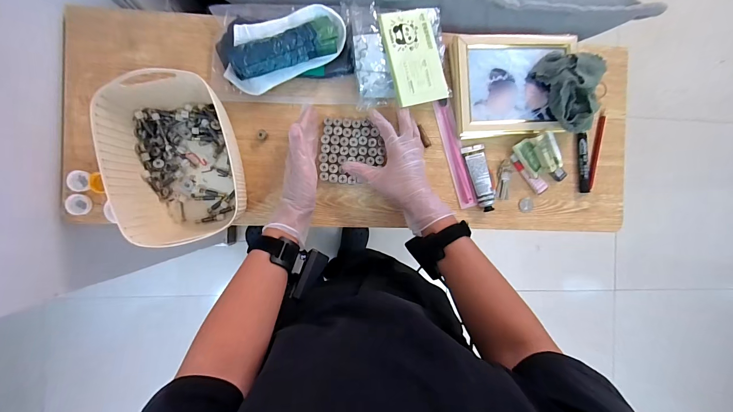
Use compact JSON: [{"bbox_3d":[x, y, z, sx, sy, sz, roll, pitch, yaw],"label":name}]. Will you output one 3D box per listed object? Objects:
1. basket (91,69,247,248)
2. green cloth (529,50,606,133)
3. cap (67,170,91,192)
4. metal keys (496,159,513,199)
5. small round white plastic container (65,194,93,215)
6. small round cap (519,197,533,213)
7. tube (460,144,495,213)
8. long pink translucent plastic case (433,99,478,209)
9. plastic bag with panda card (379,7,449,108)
[{"bbox_3d":[-0.255,-0.062,0.455,0.155,0.086,0.217,-12,93,-5],"label":"basket"},{"bbox_3d":[0.322,-0.182,0.504,0.075,0.062,0.129,-23,94,-4],"label":"green cloth"},{"bbox_3d":[-0.423,-0.037,0.484,0.027,0.012,0.030,2,92,-5],"label":"cap"},{"bbox_3d":[0.229,-0.044,0.542,0.023,0.011,0.064,7,91,-5],"label":"metal keys"},{"bbox_3d":[-0.424,-0.002,0.483,0.030,0.010,0.030,0,92,-5],"label":"small round white plastic container"},{"bbox_3d":[0.269,-0.001,0.551,0.023,0.004,0.024,0,92,-5],"label":"small round cap"},{"bbox_3d":[0.184,-0.045,0.533,0.036,0.022,0.109,-10,93,-5],"label":"tube"},{"bbox_3d":[0.145,-0.083,0.534,0.025,0.013,0.176,-15,93,-5],"label":"long pink translucent plastic case"},{"bbox_3d":[0.076,-0.227,0.498,0.087,0.013,0.140,-13,93,-5],"label":"plastic bag with panda card"}]

